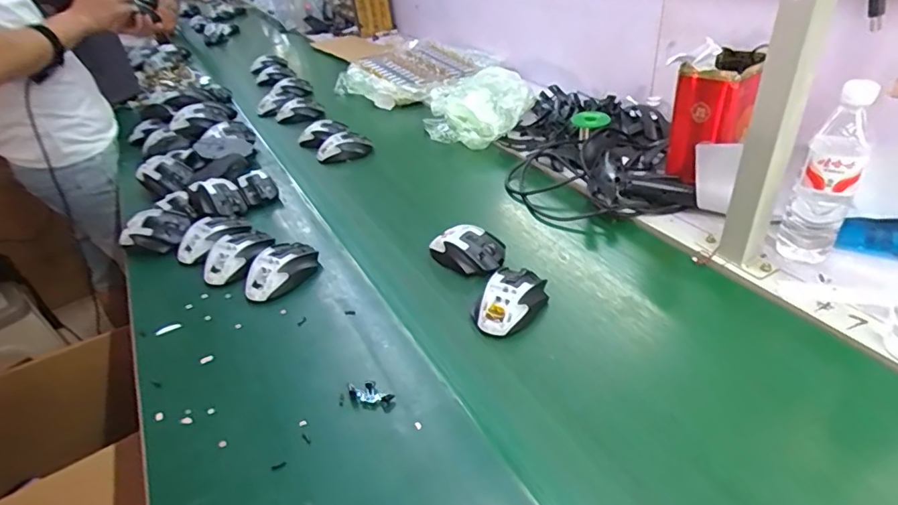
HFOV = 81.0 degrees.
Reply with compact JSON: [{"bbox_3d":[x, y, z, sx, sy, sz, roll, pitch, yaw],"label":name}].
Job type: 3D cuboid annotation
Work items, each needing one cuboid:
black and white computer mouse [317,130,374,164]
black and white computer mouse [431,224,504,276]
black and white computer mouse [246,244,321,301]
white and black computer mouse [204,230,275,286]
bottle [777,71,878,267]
[{"bbox_3d":[-0.218,-0.221,1.104,0.115,0.049,0.067,-11,36,-6],"label":"black and white computer mouse"},{"bbox_3d":[0.026,-0.004,0.754,0.112,0.042,0.064,15,41,27],"label":"black and white computer mouse"},{"bbox_3d":[-0.235,0.025,0.738,0.071,0.039,0.109,10,39,22],"label":"black and white computer mouse"},{"bbox_3d":[-0.310,0.007,0.774,0.079,0.038,0.109,21,44,33],"label":"white and black computer mouse"},{"bbox_3d":[0.455,-0.087,0.633,0.061,0.221,0.053,20,43,32],"label":"bottle"}]

